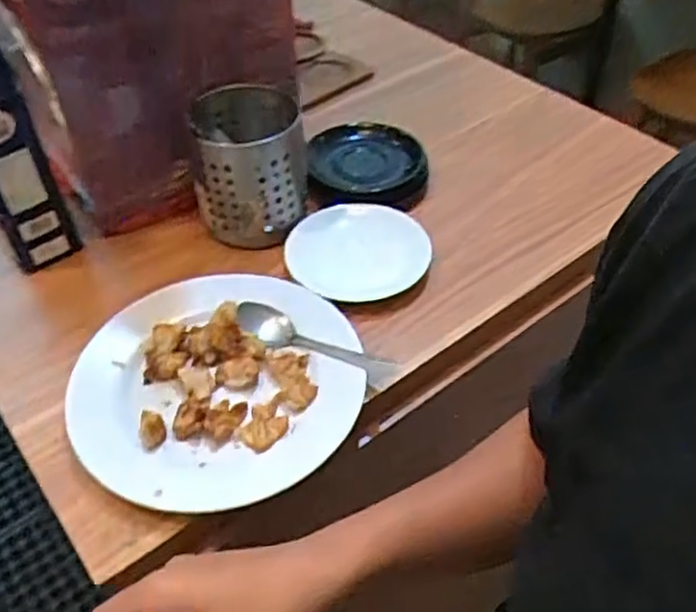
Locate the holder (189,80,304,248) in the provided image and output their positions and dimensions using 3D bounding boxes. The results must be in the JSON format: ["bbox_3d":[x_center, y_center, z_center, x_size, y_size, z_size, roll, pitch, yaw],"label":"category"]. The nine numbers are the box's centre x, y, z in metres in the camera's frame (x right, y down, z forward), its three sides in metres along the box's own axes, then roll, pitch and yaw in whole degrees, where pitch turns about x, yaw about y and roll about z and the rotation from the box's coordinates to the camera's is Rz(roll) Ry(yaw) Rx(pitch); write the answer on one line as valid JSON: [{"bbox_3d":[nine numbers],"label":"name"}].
[{"bbox_3d":[-0.104,-0.156,0.735,0.114,0.122,0.135,-5,45,-4],"label":"holder"}]

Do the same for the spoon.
[{"bbox_3d":[-0.035,0.032,0.624,0.155,0.025,0.041,21,49,21],"label":"spoon"}]

